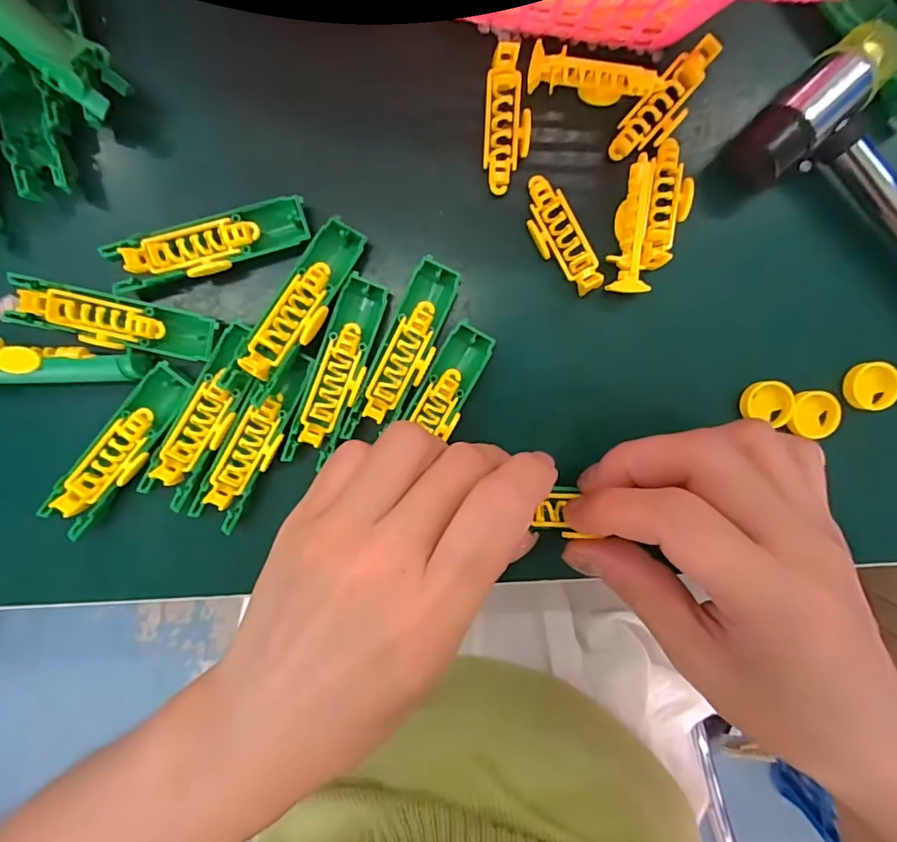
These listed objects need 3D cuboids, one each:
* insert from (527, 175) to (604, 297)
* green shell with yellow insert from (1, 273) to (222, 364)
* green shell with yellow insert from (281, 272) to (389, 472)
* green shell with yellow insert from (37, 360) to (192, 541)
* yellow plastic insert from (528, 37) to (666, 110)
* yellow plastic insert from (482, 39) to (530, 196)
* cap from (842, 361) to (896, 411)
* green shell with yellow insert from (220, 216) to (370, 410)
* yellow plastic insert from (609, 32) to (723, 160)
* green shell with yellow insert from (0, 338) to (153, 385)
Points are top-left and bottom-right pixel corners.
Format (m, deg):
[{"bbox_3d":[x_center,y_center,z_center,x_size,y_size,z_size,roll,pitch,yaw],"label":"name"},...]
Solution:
[{"bbox_3d":[0.043,-0.072,0.194,0.017,0.010,0.048,-28,95,1],"label":"insert"},{"bbox_3d":[-0.129,-0.038,0.190,0.075,0.009,0.019,12,94,-2],"label":"green shell with yellow insert"},{"bbox_3d":[-0.043,-0.019,0.197,0.019,0.018,0.074,21,94,-3],"label":"green shell with yellow insert"},{"bbox_3d":[-0.129,0.012,0.194,0.018,0.013,0.074,37,93,-4],"label":"green shell with yellow insert"},{"bbox_3d":[0.053,-0.127,0.186,0.047,0.011,0.013,16,94,-3],"label":"yellow plastic insert"},{"bbox_3d":[0.023,-0.114,0.189,0.017,0.010,0.048,1,95,-1],"label":"yellow plastic insert"},{"bbox_3d":[0.173,-0.014,0.204,0.019,0.005,0.019,0,95,-1],"label":"cap"},{"bbox_3d":[-0.056,-0.042,0.188,0.018,0.008,0.075,30,79,-4],"label":"green shell with yellow insert"},{"bbox_3d":[0.082,-0.120,0.190,0.016,0.014,0.047,43,93,-4],"label":"yellow plastic insert"},{"bbox_3d":[-0.156,-0.021,0.190,0.077,0.014,0.018,1,95,-1],"label":"green shell with yellow insert"}]

